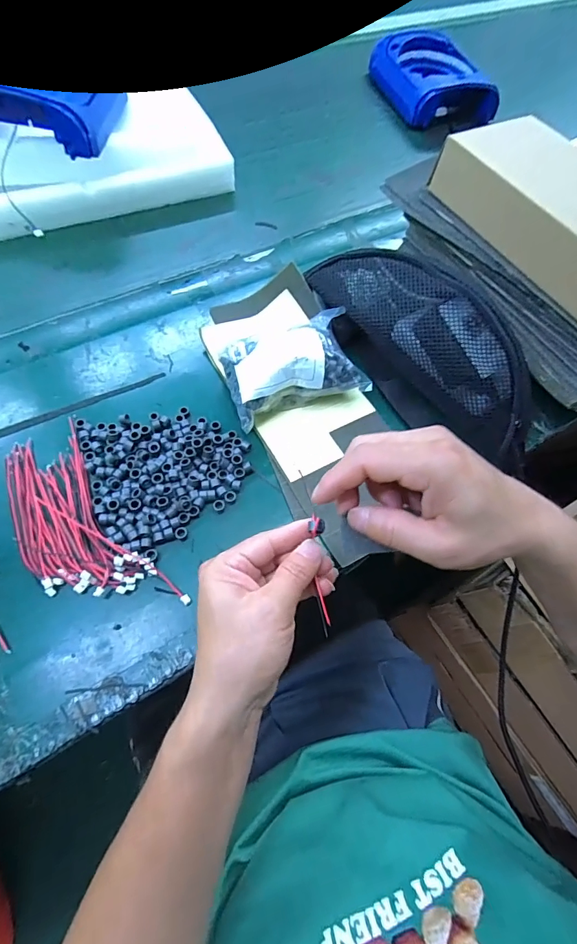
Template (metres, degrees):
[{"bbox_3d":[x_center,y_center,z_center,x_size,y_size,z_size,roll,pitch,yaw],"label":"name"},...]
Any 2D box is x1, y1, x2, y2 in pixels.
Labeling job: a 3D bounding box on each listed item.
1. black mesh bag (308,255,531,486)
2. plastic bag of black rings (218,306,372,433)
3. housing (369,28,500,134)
[{"bbox_3d":[0.138,-0.127,0.416,0.089,0.093,0.281,-31,71,-16],"label":"black mesh bag"},{"bbox_3d":[0.003,-0.107,0.419,0.136,0.053,0.097,-18,68,-11],"label":"plastic bag of black rings"},{"bbox_3d":[0.252,-0.690,0.720,0.160,0.062,0.219,-16,67,-10],"label":"housing"}]

